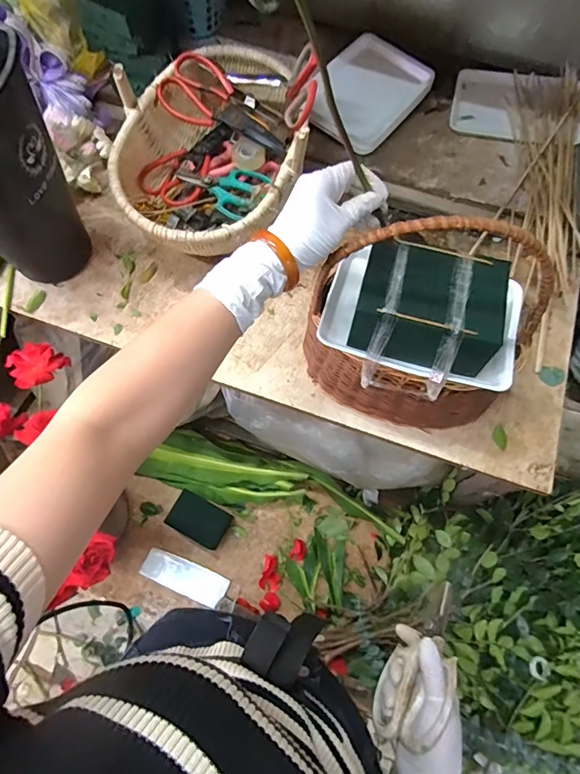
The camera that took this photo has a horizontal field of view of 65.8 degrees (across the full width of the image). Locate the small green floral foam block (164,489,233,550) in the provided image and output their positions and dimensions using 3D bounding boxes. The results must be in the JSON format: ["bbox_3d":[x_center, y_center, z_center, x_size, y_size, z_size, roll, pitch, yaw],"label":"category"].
[{"bbox_3d":[-0.191,0.279,0.948,0.110,0.071,0.089,27,71,11],"label":"small green floral foam block"}]

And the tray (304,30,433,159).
[{"bbox_3d":[0.135,-0.529,0.812,0.169,0.031,0.253,37,71,2],"label":"tray"}]

